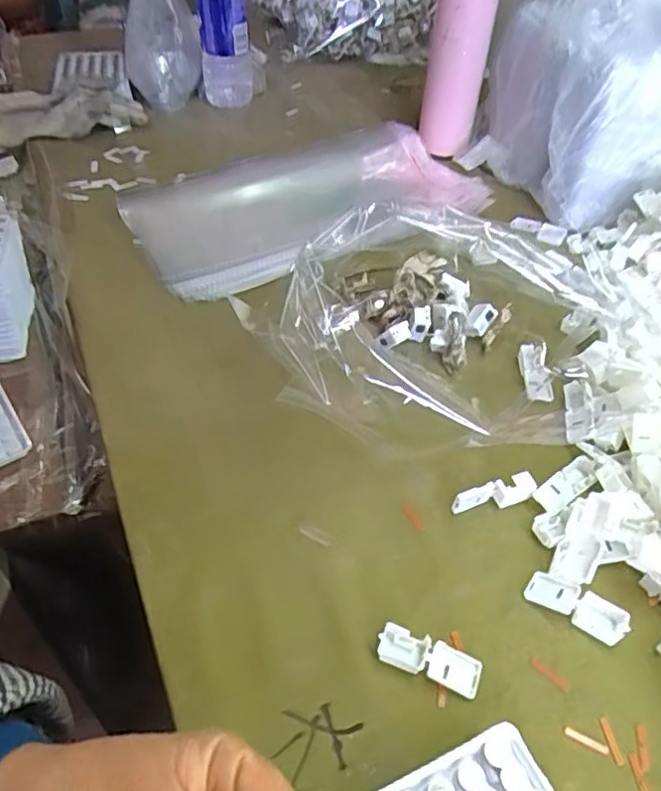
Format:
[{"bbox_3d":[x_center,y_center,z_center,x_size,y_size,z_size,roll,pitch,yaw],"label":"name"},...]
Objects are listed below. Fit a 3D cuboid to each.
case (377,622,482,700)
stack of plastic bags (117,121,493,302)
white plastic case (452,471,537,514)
[{"bbox_3d":[0.053,0.140,0.333,0.054,0.012,0.020,17,48,13],"label":"case"},{"bbox_3d":[-0.019,-0.195,0.643,0.345,0.034,0.183,-22,51,-20],"label":"stack of plastic bags"},{"bbox_3d":[0.107,0.065,0.404,0.055,0.017,0.012,-14,49,-16],"label":"white plastic case"}]

